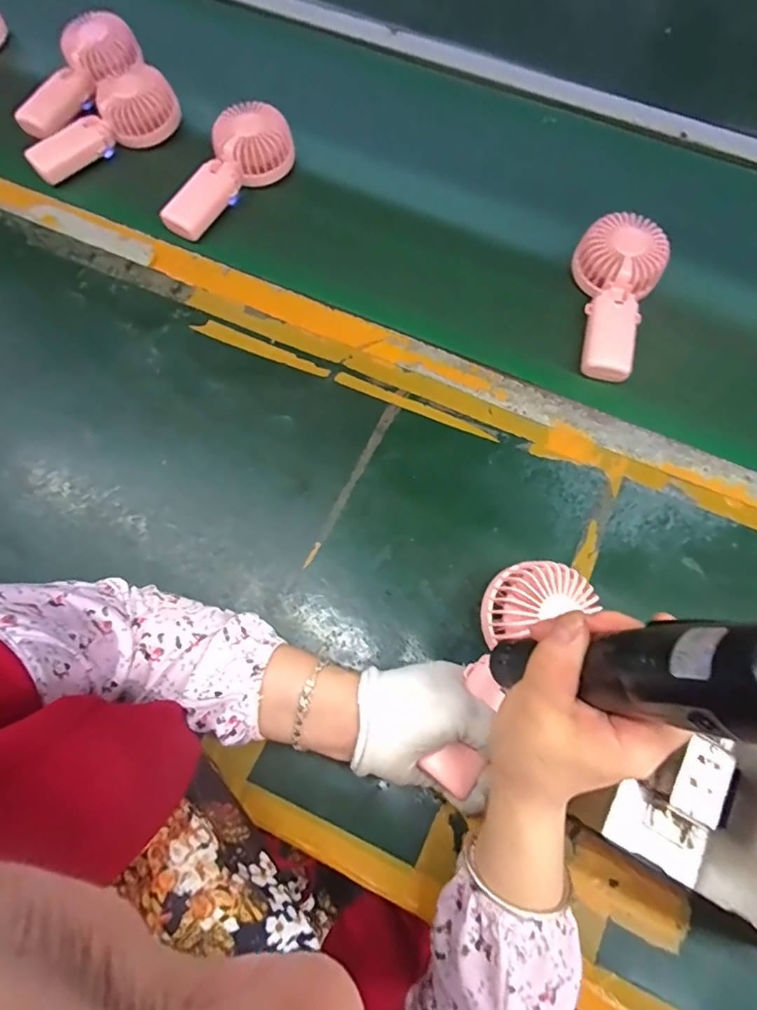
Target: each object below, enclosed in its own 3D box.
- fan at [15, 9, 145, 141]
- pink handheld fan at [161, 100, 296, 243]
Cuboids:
[{"bbox_3d":[-0.373,-0.524,0.629,0.071,0.053,0.183,40,88,12],"label":"fan"},{"bbox_3d":[-0.175,-0.378,0.578,0.078,0.048,0.176,40,74,12],"label":"pink handheld fan"}]

